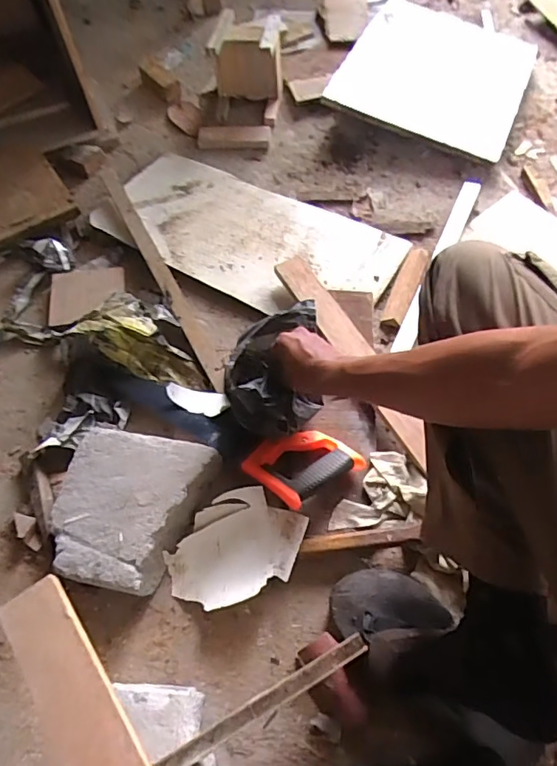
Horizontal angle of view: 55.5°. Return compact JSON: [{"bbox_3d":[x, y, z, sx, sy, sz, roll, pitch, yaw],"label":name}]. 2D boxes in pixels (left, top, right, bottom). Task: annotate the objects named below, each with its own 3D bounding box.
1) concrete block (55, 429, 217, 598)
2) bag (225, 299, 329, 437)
[{"bbox_3d":[-0.197,0.168,0.710,0.187,0.061,0.204,12,61,10],"label":"concrete block"},{"bbox_3d":[-0.007,-0.013,0.706,0.123,0.103,0.144,-6,60,0],"label":"bag"}]

